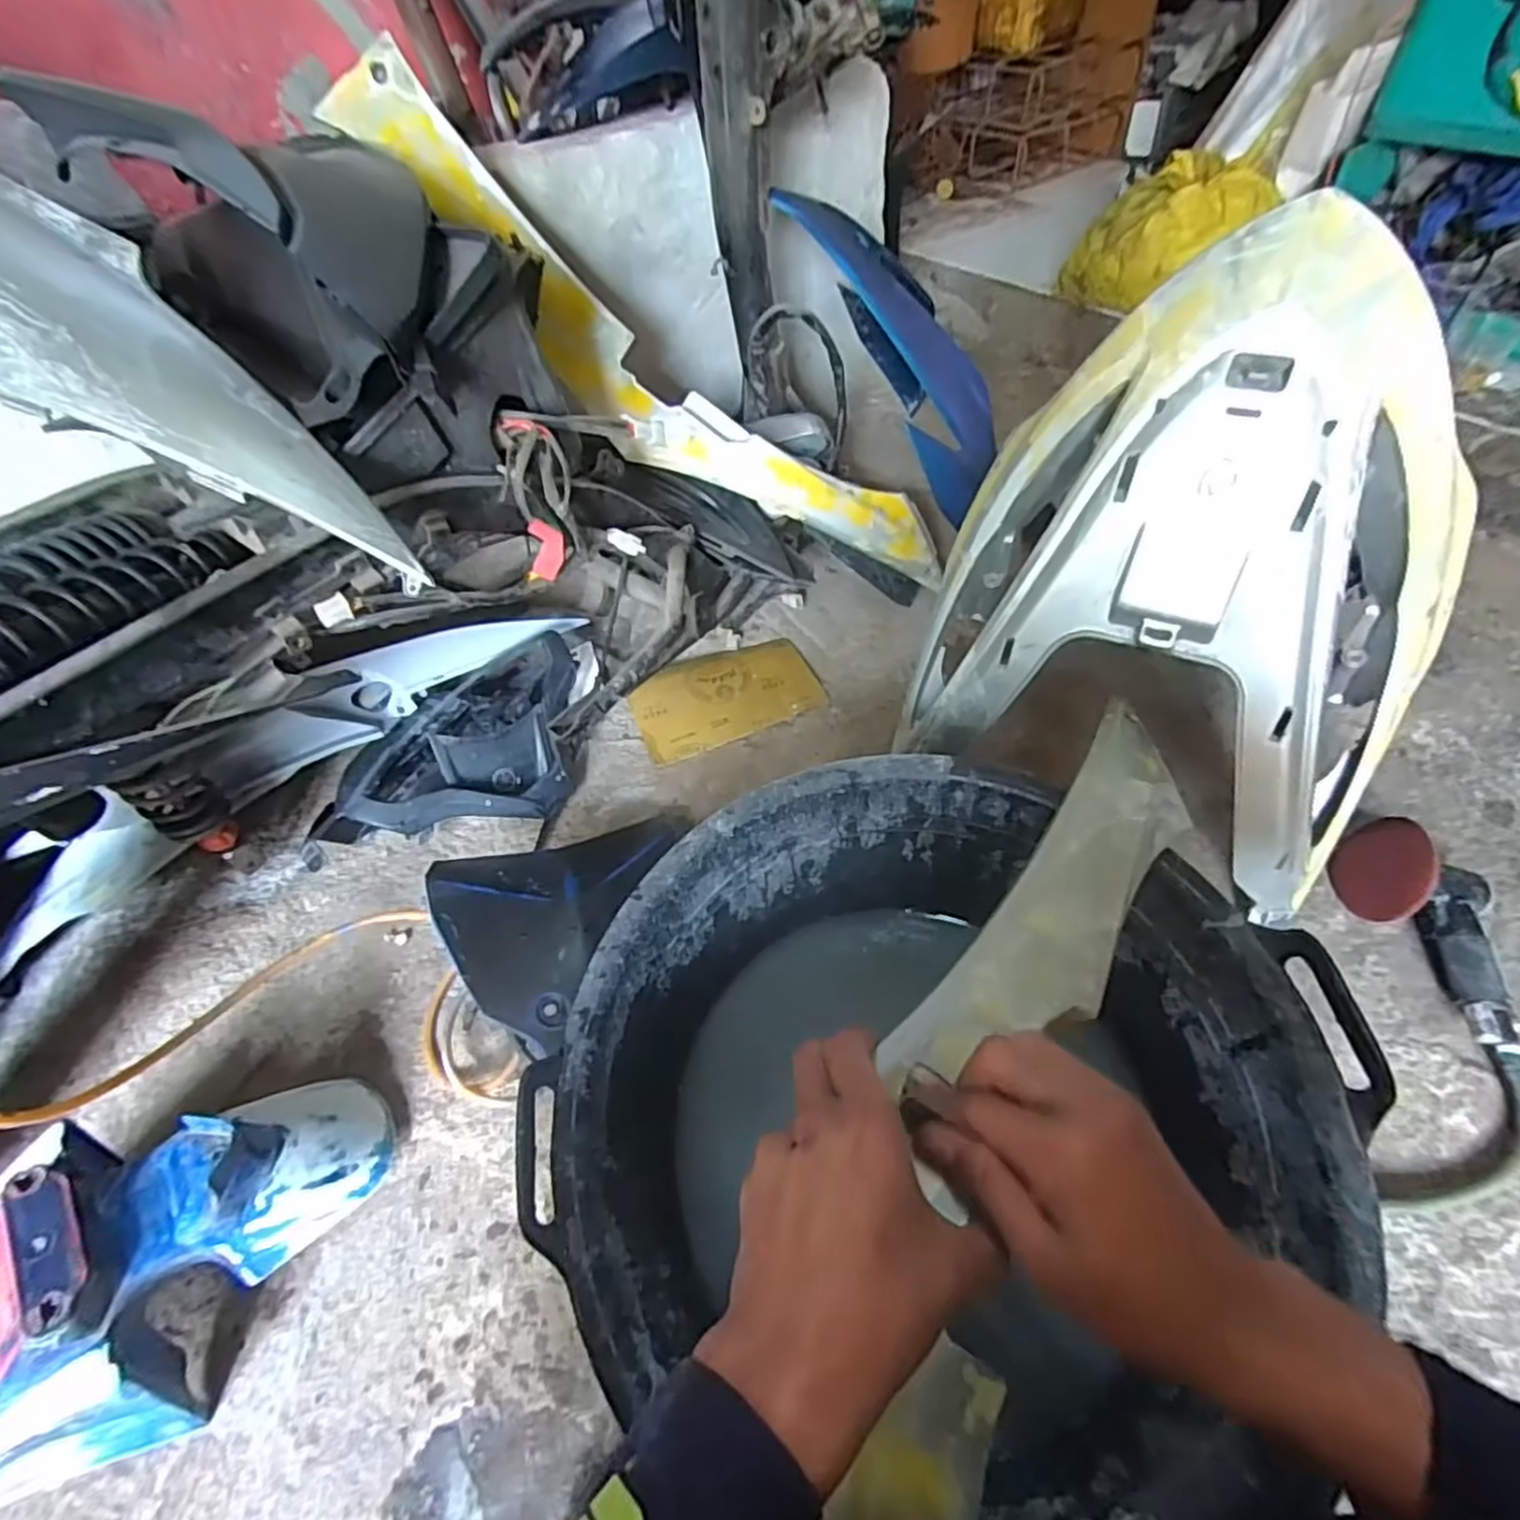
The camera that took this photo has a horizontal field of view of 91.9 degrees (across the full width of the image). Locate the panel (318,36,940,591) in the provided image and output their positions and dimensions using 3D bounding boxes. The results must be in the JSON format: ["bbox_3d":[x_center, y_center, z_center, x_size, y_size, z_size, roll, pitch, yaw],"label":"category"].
[{"bbox_3d":[-0.110,-0.420,0.827,0.152,0.784,0.043,-54,17,5],"label":"panel"}]

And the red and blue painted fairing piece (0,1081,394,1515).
[{"bbox_3d":[-0.474,0.376,0.513,0.382,0.160,0.191,-23,53,-15],"label":"red and blue painted fairing piece"}]

